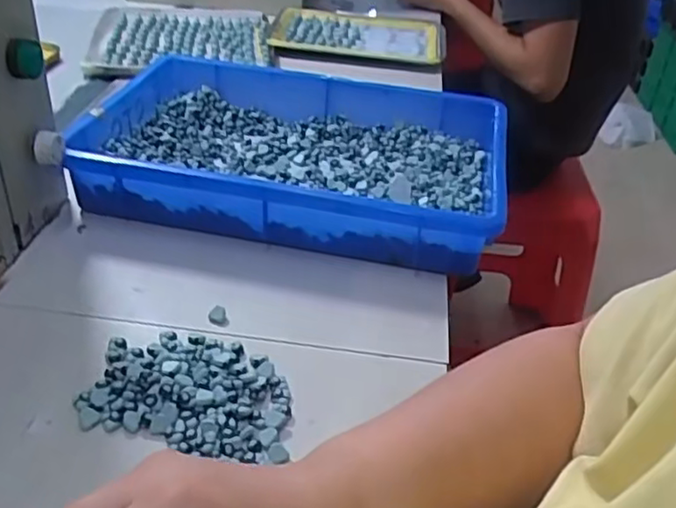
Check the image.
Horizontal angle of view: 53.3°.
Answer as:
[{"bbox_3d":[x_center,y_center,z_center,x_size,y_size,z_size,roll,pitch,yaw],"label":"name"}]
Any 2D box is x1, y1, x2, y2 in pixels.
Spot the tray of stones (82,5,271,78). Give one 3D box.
[{"bbox_3d":[-0.220,-0.302,0.944,0.236,0.018,0.251,-1,35,-8],"label":"tray of stones"}]

